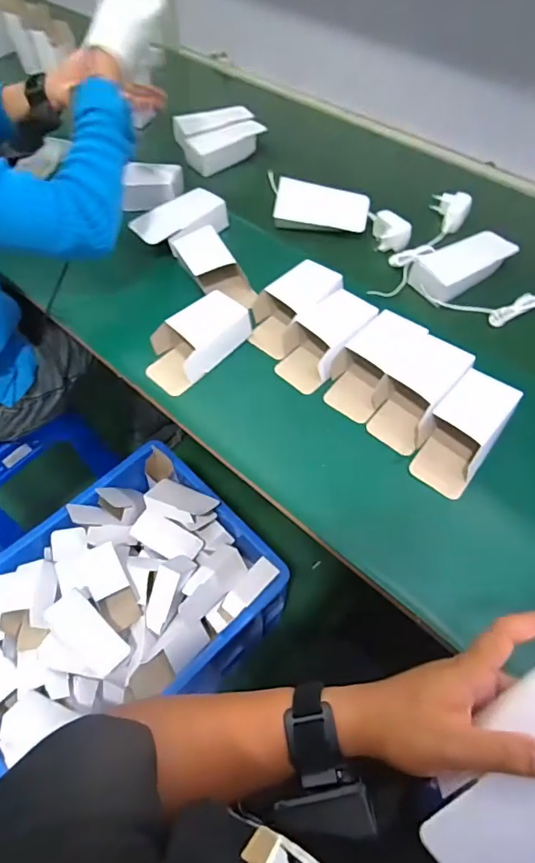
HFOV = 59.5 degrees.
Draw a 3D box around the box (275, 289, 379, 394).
[{"bbox_3d":[0.072,-0.124,0.612,0.081,0.040,0.147,34,66,17],"label":"box"}]

